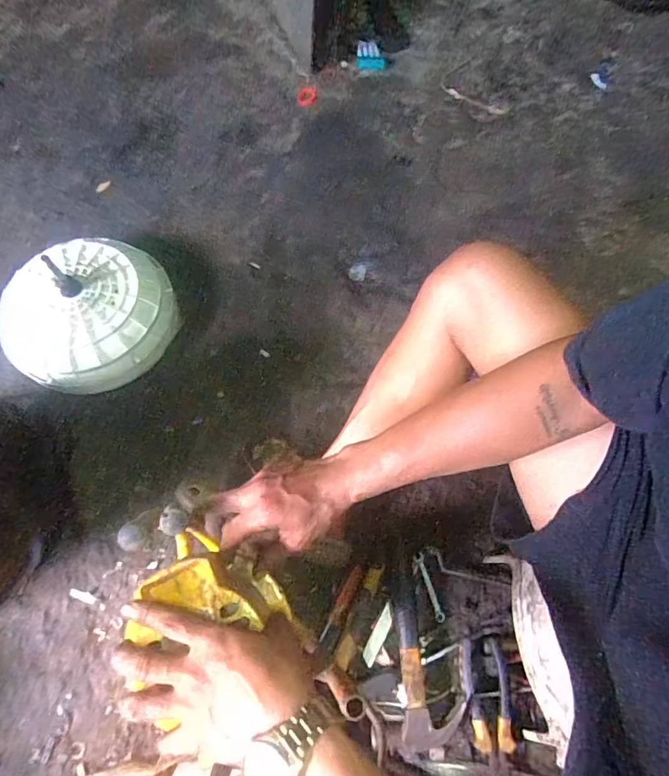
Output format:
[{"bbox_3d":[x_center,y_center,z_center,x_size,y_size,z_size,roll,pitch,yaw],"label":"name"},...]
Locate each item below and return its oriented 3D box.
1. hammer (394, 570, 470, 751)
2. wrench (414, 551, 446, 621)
[{"bbox_3d":[0.132,0.373,0.683,0.084,0.029,0.215,0,64,0],"label":"hammer"},{"bbox_3d":[0.142,0.297,0.731,0.016,0.011,0.100,-16,67,-9],"label":"wrench"}]

